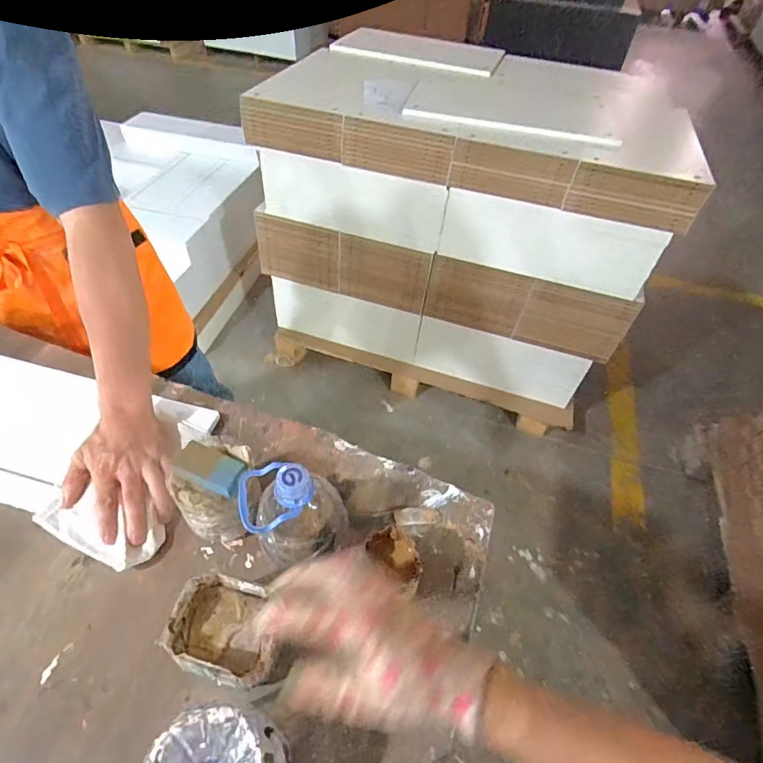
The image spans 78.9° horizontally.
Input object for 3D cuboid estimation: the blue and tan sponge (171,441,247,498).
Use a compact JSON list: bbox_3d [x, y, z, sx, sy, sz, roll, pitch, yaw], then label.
[{"bbox_3d":[-0.177,0.087,0.474,0.071,0.020,0.033,19,50,12],"label":"blue and tan sponge"}]

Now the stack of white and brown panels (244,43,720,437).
[{"bbox_3d":[0.239,-0.505,1.565,1.148,0.906,0.586,20,50,13],"label":"stack of white and brown panels"}]

